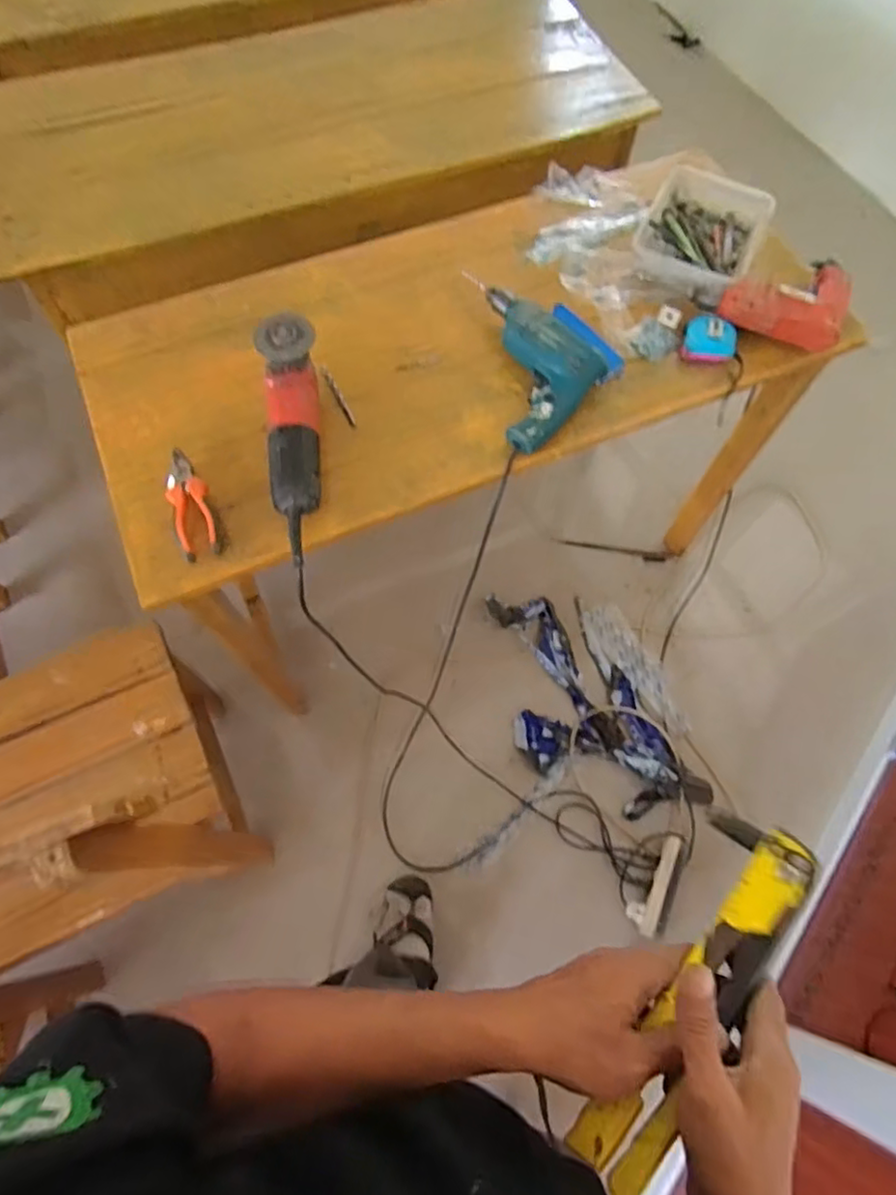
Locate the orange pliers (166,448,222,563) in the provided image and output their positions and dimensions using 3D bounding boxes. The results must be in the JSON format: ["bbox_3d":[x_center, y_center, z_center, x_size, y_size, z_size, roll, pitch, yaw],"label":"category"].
[{"bbox_3d":[-0.318,-0.117,0.780,0.047,0.016,0.154,-21,69,-10],"label":"orange pliers"}]

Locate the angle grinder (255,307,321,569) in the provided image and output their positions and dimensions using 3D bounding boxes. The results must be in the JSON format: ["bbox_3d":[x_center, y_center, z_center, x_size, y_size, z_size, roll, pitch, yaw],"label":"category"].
[{"bbox_3d":[-0.195,-0.201,0.785,0.070,0.092,0.319,-5,68,-3],"label":"angle grinder"}]

